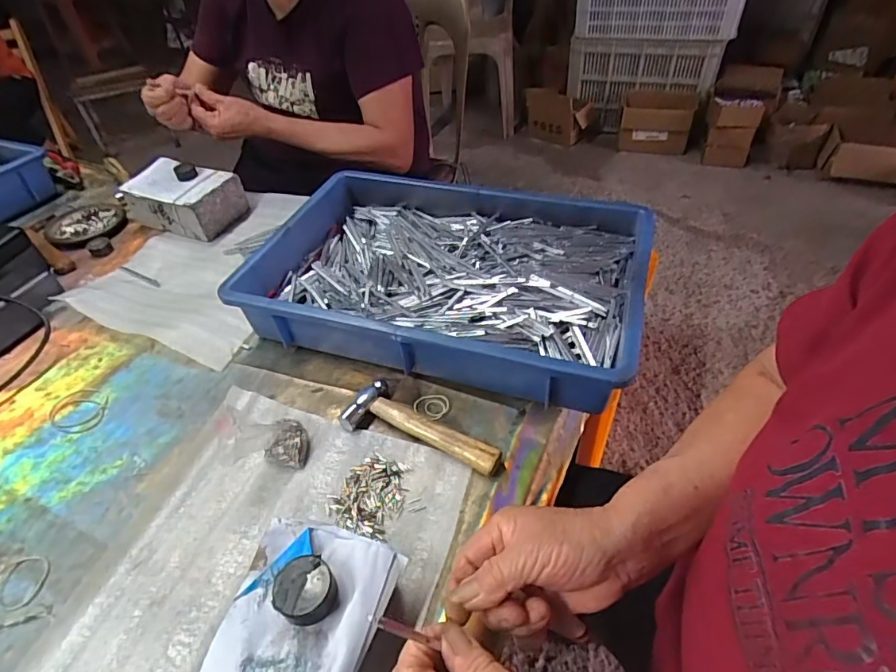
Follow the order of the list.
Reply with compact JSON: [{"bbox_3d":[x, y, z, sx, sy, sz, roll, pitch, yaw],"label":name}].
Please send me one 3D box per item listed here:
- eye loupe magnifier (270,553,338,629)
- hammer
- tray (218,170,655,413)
[{"bbox_3d":[-0.095,0.170,0.331,0.038,0.020,0.037,-2,45,2],"label":"eye loupe magnifier"},{"bbox_3d":[-0.024,0.086,0.482,0.161,0.020,0.053,15,47,17],"label":"hammer"},{"bbox_3d":[-0.001,-0.070,0.595,0.431,0.091,0.281,13,46,15],"label":"tray"}]

